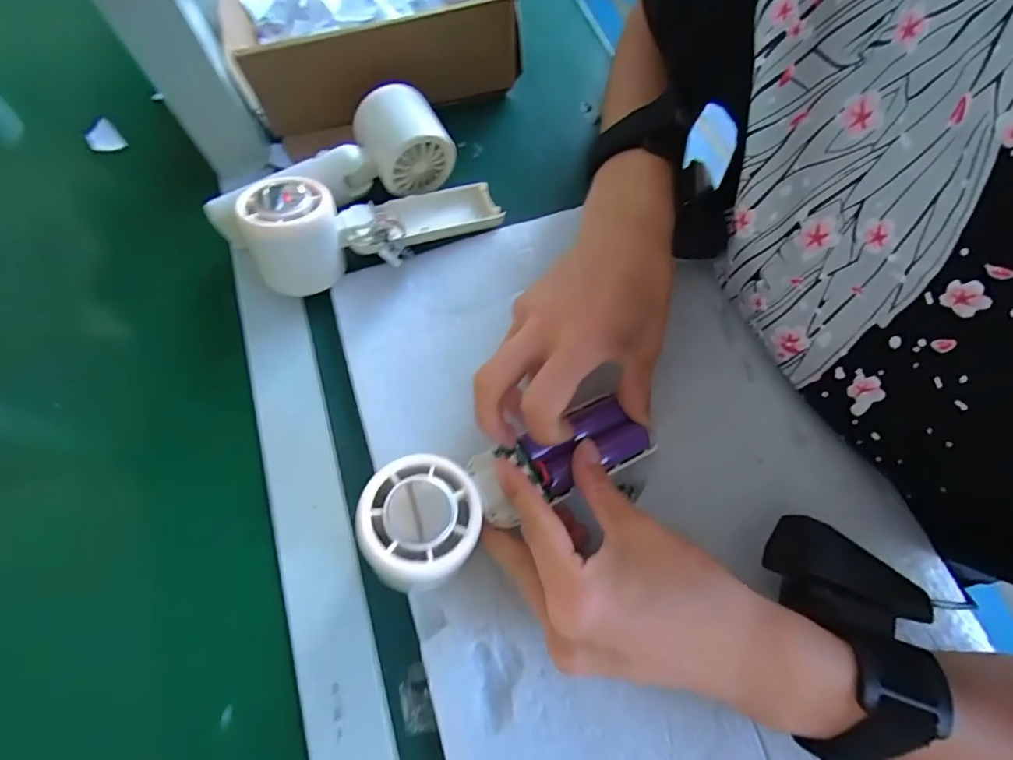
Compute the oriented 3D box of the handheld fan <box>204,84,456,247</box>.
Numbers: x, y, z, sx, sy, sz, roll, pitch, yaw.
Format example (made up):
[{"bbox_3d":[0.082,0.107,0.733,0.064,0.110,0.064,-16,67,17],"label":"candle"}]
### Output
[{"bbox_3d":[-0.121,-0.145,0.345,0.165,0.050,0.049,-24,70,-9],"label":"handheld fan"}]

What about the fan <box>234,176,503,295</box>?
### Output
[{"bbox_3d":[-0.084,-0.106,0.336,0.167,0.053,0.072,-20,67,-23],"label":"fan"}]

